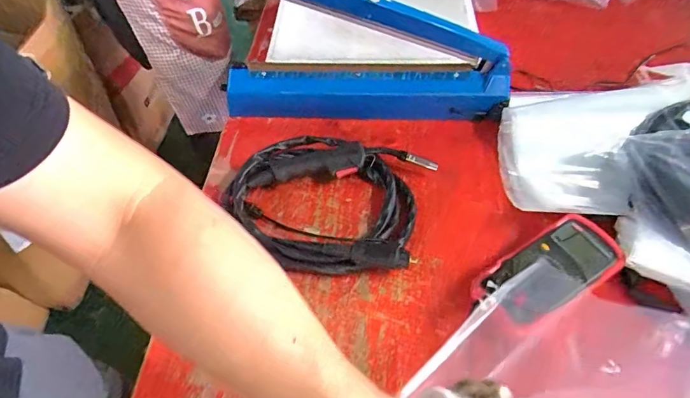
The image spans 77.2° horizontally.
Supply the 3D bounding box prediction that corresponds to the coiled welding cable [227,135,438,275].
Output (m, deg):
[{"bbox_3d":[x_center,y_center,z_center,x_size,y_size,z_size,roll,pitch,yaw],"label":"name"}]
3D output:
[{"bbox_3d":[-0.034,-0.004,0.681,0.303,0.056,0.249,12,54,11],"label":"coiled welding cable"}]

